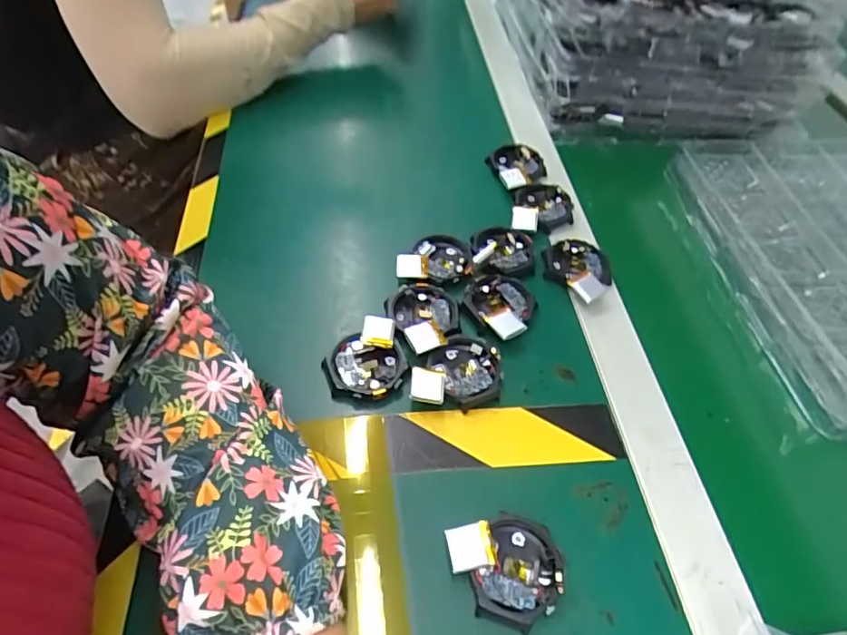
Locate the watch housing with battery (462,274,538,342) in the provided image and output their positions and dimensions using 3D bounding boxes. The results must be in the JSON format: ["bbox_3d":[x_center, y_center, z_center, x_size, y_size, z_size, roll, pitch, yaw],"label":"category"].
[{"bbox_3d":[0.058,-0.010,0.390,0.046,0.013,0.057,-24,57,-23],"label":"watch housing with battery"}]

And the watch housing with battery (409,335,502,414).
[{"bbox_3d":[0.022,0.035,0.358,0.060,0.016,0.054,2,51,-4],"label":"watch housing with battery"}]

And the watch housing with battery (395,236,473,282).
[{"bbox_3d":[0.008,-0.047,0.416,0.060,0.012,0.049,-4,51,-9],"label":"watch housing with battery"}]

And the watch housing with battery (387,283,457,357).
[{"bbox_3d":[0.000,0.000,0.385,0.050,0.012,0.059,2,51,-4],"label":"watch housing with battery"}]

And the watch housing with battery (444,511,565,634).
[{"bbox_3d":[0.046,0.131,0.282,0.055,0.019,0.054,3,51,-3],"label":"watch housing with battery"}]

